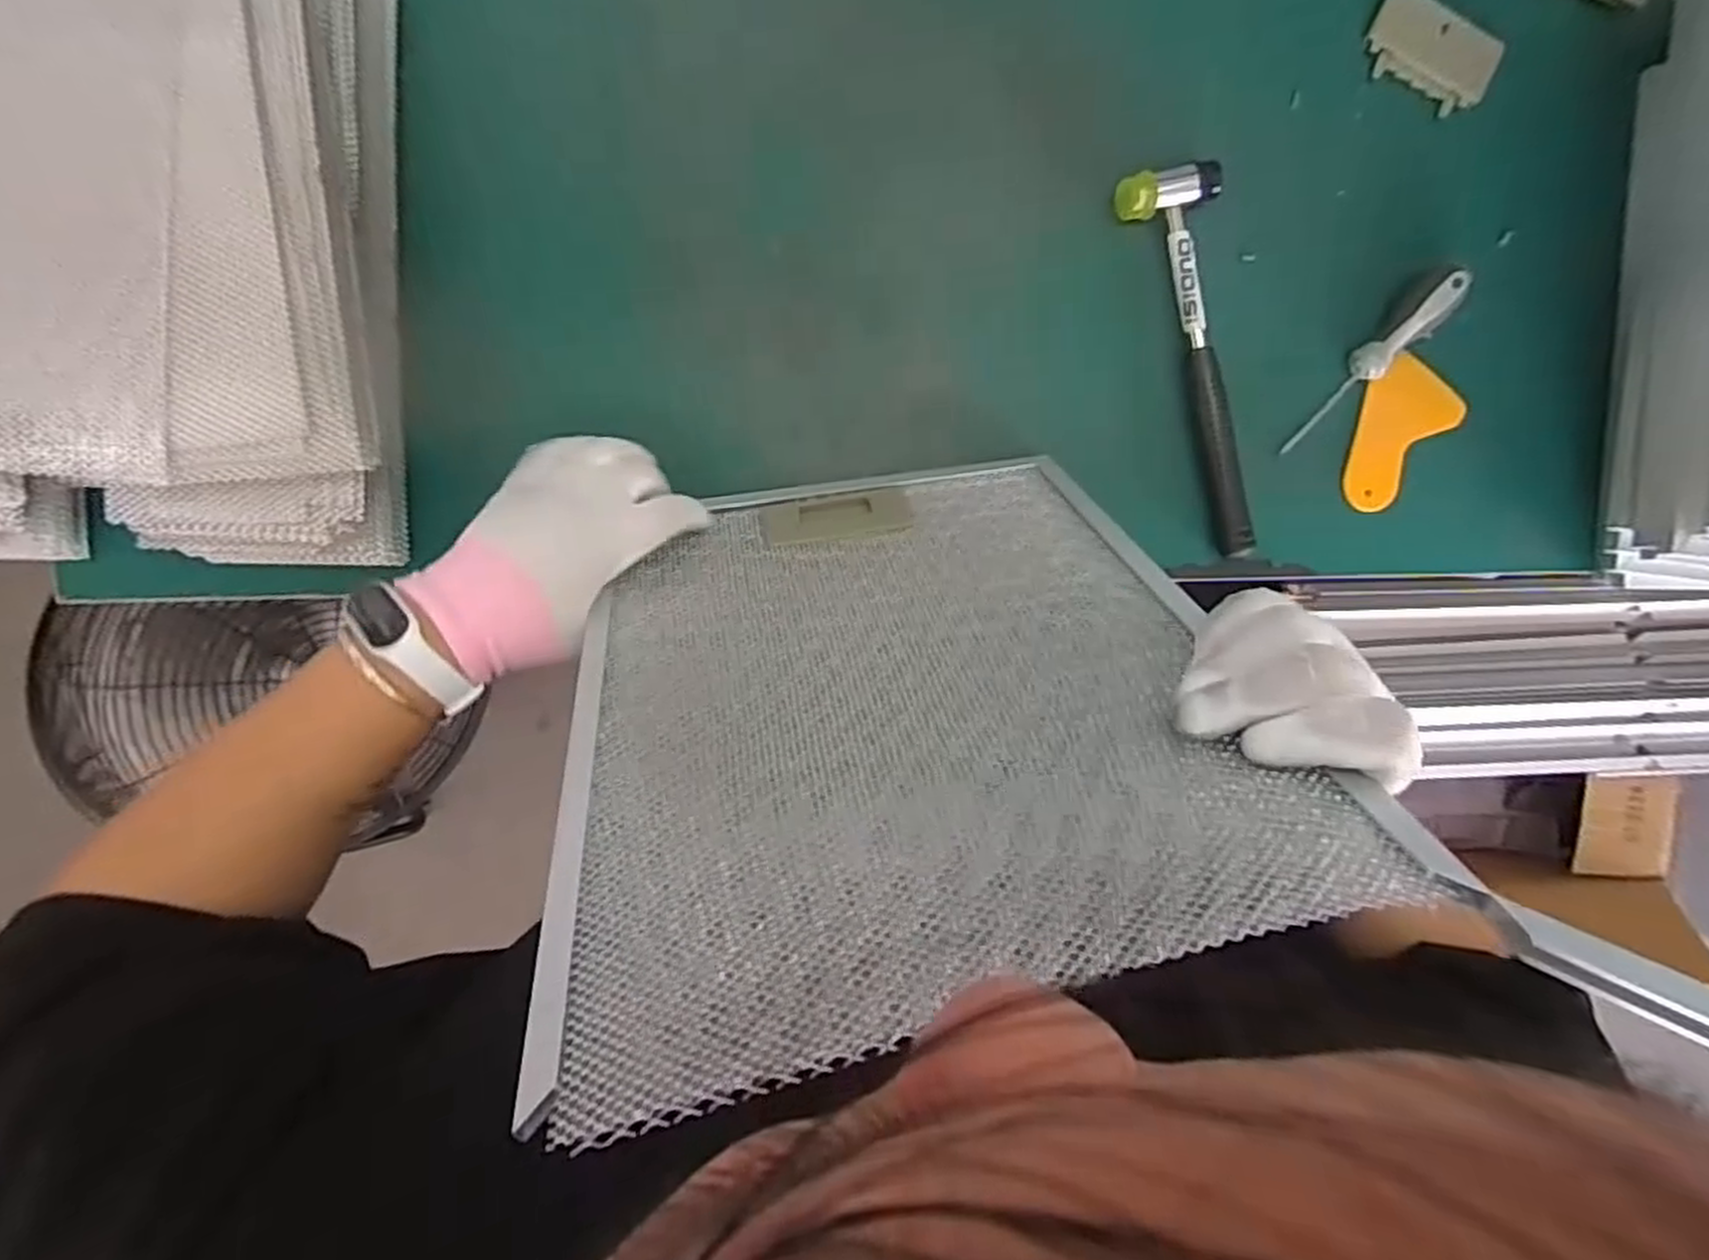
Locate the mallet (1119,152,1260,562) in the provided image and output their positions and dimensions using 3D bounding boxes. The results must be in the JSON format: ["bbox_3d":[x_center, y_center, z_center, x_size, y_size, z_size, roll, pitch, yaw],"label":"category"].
[{"bbox_3d":[0.225,-0.169,0.506,0.056,0.023,0.246,-16,95,-4],"label":"mallet"}]

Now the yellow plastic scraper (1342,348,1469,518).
[{"bbox_3d":[0.359,-0.133,0.527,0.065,0.009,0.096,40,94,-9],"label":"yellow plastic scraper"}]

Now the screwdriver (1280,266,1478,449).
[{"bbox_3d":[0.336,-0.173,0.513,0.022,0.017,0.143,42,106,-7],"label":"screwdriver"}]

